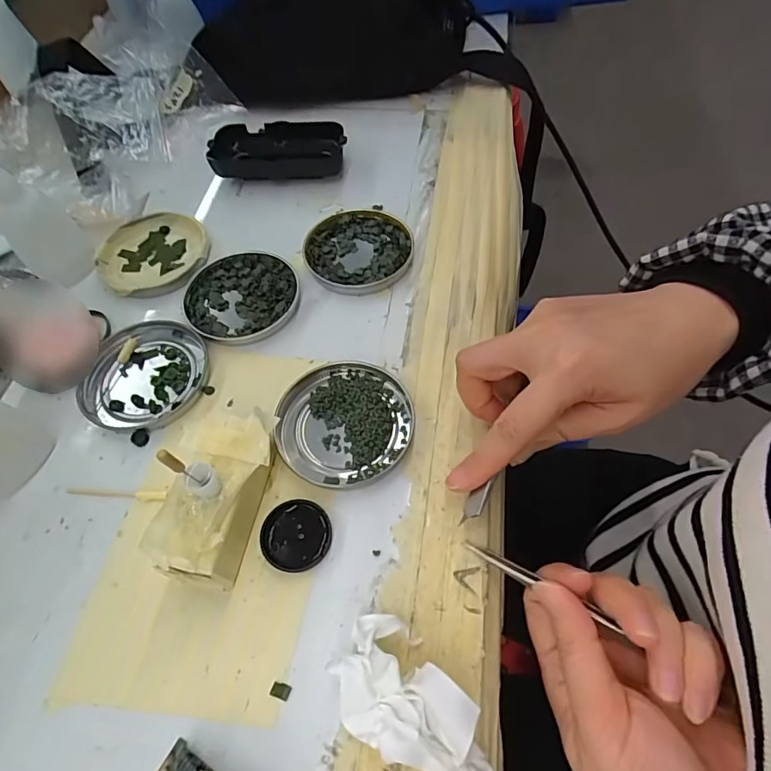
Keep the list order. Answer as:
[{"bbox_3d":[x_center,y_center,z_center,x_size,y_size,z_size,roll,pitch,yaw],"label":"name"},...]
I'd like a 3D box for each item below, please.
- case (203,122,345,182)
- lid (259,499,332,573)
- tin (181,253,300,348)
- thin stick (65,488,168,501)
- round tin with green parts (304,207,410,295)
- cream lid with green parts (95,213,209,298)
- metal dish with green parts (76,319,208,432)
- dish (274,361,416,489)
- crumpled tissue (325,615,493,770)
[{"bbox_3d":[-0.089,-0.196,0.409,0.108,0.025,0.050,-2,58,2],"label":"case"},{"bbox_3d":[-0.046,0.078,0.251,0.035,0.006,0.034,-1,58,2],"label":"lid"},{"bbox_3d":[-0.100,-0.062,0.337,0.077,0.008,0.078,-1,58,2],"label":"tin"},{"bbox_3d":[-0.150,0.060,0.270,0.060,0.004,0.006,2,59,4],"label":"thin stick"},{"bbox_3d":[-0.021,-0.100,0.356,0.079,0.010,0.079,-1,58,2],"label":"round tin with green parts"},{"bbox_3d":[-0.176,-0.100,0.364,0.079,0.013,0.077,-1,58,2],"label":"cream lid with green parts"},{"bbox_3d":[-0.154,-0.008,0.309,0.073,0.007,0.077,-1,58,2],"label":"metal dish with green parts"},{"bbox_3d":[-0.024,0.021,0.283,0.079,0.008,0.074,-1,58,2],"label":"dish"},{"bbox_3d":[0.011,0.131,0.199,0.073,0.035,0.043,29,64,19],"label":"crumpled tissue"}]

